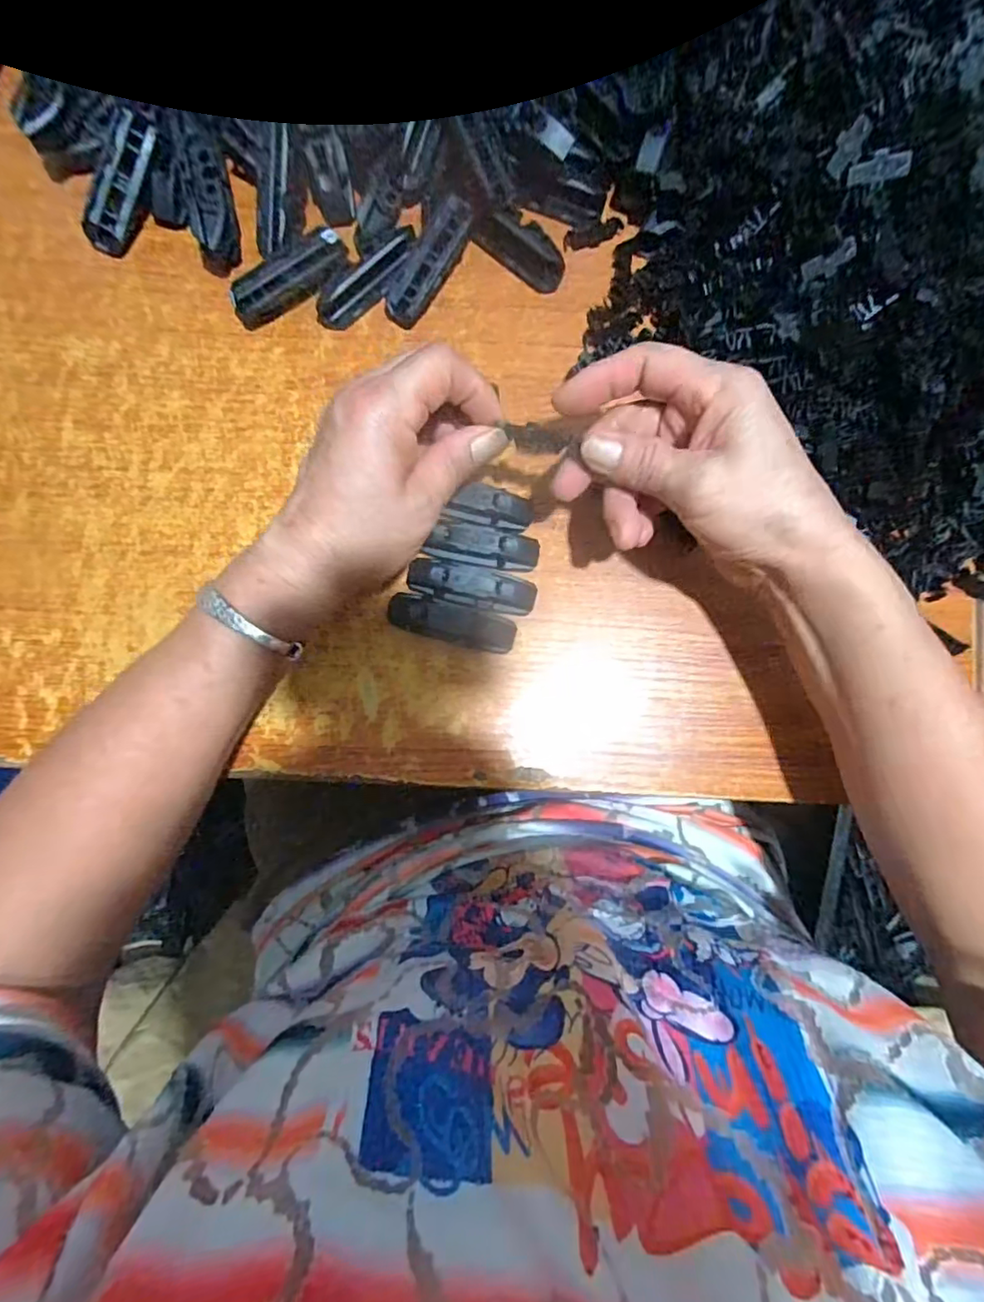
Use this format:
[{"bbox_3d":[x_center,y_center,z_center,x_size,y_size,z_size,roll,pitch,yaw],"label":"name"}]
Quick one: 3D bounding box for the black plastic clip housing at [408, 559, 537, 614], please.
[{"bbox_3d":[-0.012,-0.037,0.328,0.074,0.021,0.022,12,88,0],"label":"black plastic clip housing"}]

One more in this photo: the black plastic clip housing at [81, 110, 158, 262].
[{"bbox_3d":[-0.213,-0.267,0.331,0.020,0.015,0.072,35,108,1],"label":"black plastic clip housing"}]

